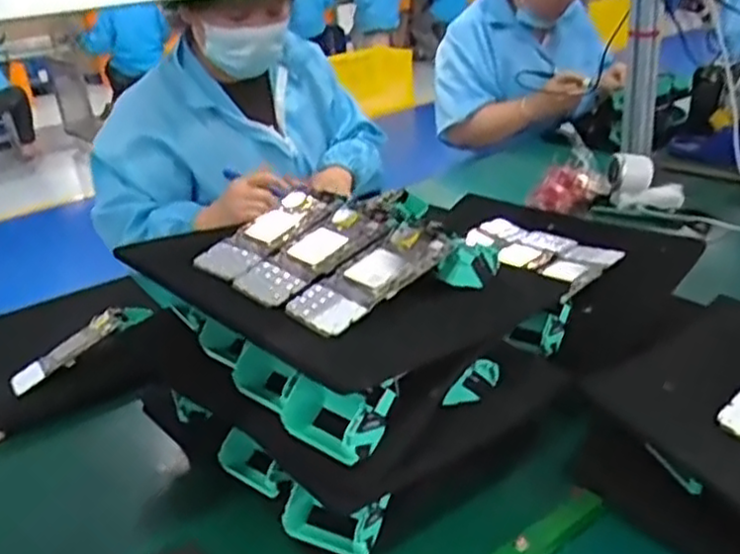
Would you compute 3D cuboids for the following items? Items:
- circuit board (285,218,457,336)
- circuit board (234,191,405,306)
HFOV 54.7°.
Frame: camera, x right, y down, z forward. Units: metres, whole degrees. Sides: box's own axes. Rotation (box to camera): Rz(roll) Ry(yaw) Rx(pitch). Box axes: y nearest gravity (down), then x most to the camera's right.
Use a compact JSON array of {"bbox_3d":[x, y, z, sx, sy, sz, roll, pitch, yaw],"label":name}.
[{"bbox_3d":[0.002,-0.003,0.555,0.134,0.013,0.065,-36,36,-24],"label":"circuit board"},{"bbox_3d":[-0.036,-0.027,0.606,0.156,0.016,0.071,-37,36,-25],"label":"circuit board"}]

